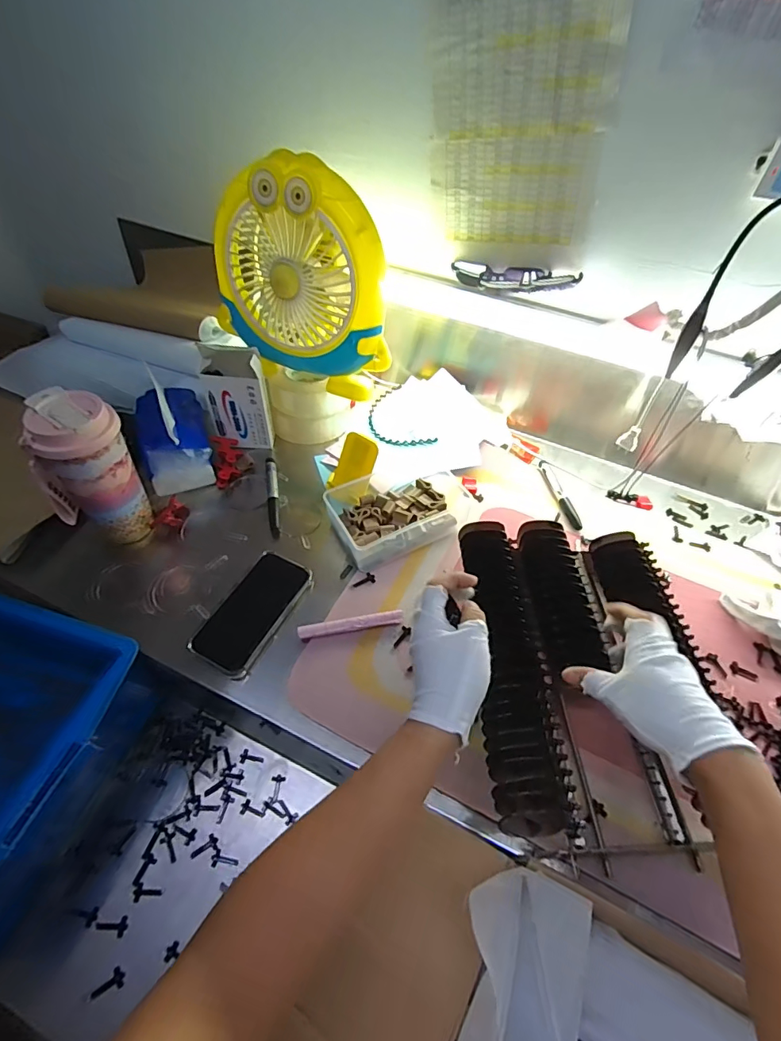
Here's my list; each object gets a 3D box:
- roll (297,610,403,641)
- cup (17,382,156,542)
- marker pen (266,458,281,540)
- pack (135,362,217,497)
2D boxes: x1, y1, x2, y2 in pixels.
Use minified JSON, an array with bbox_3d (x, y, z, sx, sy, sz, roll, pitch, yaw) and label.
[{"bbox_3d":[-0.047,0.122,0.552,0.119,0.023,0.019,-5,51,-9],"label":"roll"},{"bbox_3d":[-0.352,-0.050,0.555,0.077,0.185,0.097,38,57,23],"label":"cup"},{"bbox_3d":[-0.169,-0.041,0.677,0.016,0.017,0.144,-6,51,-11],"label":"marker pen"},{"bbox_3d":[-0.312,-0.133,0.670,0.090,0.110,0.152,-15,54,-17],"label":"pack"}]

